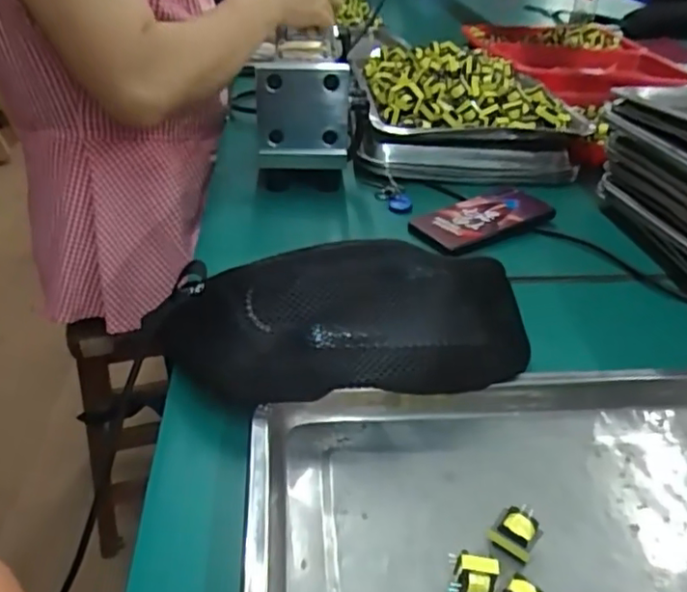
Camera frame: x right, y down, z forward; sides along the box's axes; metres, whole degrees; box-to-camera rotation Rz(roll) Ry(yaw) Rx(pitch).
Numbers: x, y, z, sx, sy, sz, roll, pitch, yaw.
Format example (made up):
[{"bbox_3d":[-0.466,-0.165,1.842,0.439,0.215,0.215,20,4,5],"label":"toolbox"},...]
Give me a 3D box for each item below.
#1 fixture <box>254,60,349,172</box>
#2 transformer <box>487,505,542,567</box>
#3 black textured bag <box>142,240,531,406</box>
[{"bbox_3d":[-0.044,-0.197,0.662,0.099,0.111,0.030,0,34,-3],"label":"fixture"},{"bbox_3d":[0.097,0.132,0.336,0.024,0.016,0.024,-28,44,-36],"label":"transformer"},{"bbox_3d":[-0.002,0.024,0.421,0.257,0.082,0.103,-1,34,-4],"label":"black textured bag"}]

